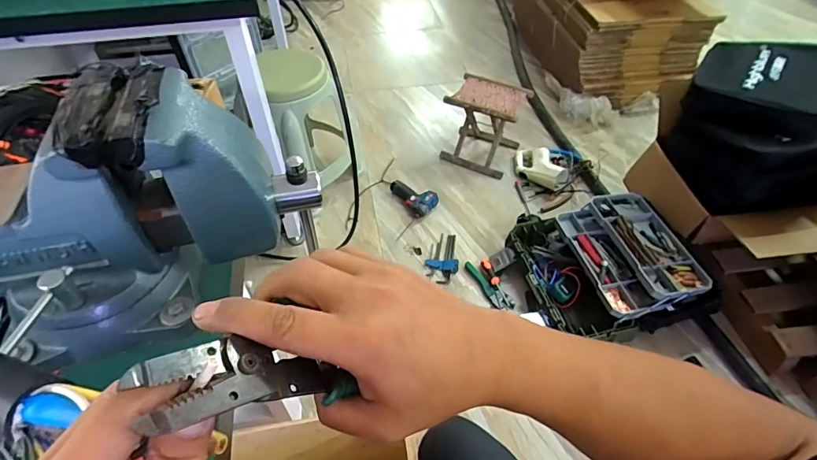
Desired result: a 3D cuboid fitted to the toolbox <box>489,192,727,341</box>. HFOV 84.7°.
[{"bbox_3d":[0.567,0.099,1.390,0.504,0.202,0.504,0,48,0],"label":"toolbox"}]

